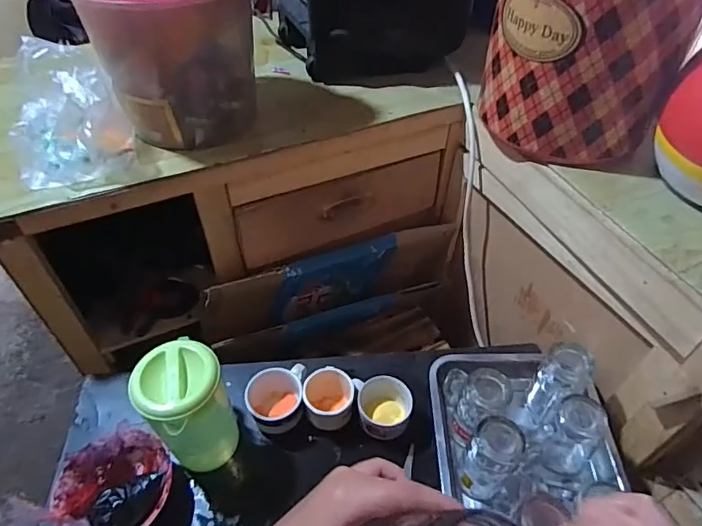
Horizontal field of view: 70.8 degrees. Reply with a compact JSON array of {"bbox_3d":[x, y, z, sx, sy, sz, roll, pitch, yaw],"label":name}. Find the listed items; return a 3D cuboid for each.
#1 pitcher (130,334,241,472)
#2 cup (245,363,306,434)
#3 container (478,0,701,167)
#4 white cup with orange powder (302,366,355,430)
[{"bbox_3d":[-0.223,0.205,0.694,0.096,0.193,0.102,-1,49,1],"label":"pitcher"},{"bbox_3d":[-0.119,0.215,0.792,0.090,0.091,0.110,-1,49,1],"label":"cup"},{"bbox_3d":[0.333,-0.335,0.707,0.243,0.305,0.213,7,50,7],"label":"container"},{"bbox_3d":[-0.034,0.220,0.786,0.075,0.083,0.086,-10,50,-8],"label":"white cup with orange powder"}]

